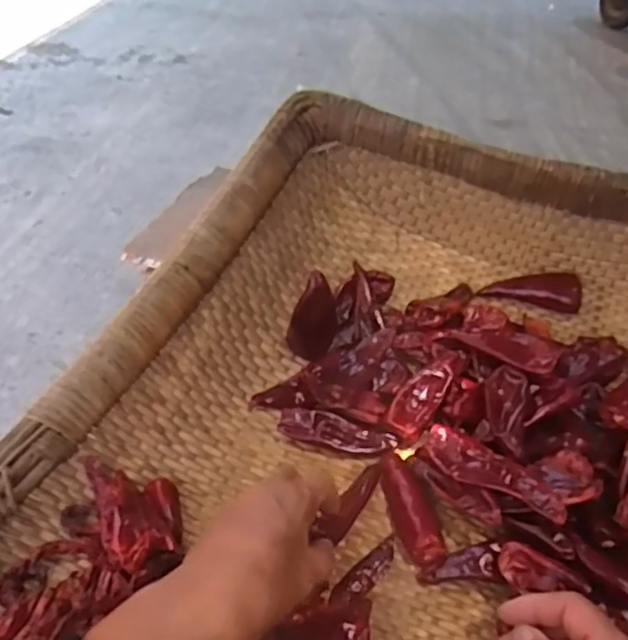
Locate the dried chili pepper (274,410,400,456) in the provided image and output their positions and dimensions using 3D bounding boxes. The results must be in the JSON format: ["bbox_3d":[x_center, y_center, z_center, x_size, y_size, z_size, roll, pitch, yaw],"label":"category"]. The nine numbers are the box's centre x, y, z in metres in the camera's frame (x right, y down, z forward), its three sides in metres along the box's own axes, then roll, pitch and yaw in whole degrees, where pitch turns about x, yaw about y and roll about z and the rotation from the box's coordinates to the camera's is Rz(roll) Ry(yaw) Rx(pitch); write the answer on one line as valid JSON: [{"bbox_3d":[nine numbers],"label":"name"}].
[{"bbox_3d":[0.019,0.093,0.521,0.092,0.021,0.025,11,42,9],"label":"dried chili pepper"}]

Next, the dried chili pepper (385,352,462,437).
[{"bbox_3d":[0.091,0.058,0.531,0.032,0.012,0.085,29,61,25],"label":"dried chili pepper"}]

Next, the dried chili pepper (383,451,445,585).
[{"bbox_3d":[0.070,0.137,0.471,0.025,0.020,0.102,-7,42,-11],"label":"dried chili pepper"}]

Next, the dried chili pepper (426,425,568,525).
[{"bbox_3d":[0.125,0.106,0.450,0.102,0.024,0.034,28,47,26],"label":"dried chili pepper"}]

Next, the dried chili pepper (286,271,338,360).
[{"bbox_3d":[-0.001,0.000,0.552,0.041,0.082,0.023,4,41,1],"label":"dried chili pepper"}]

